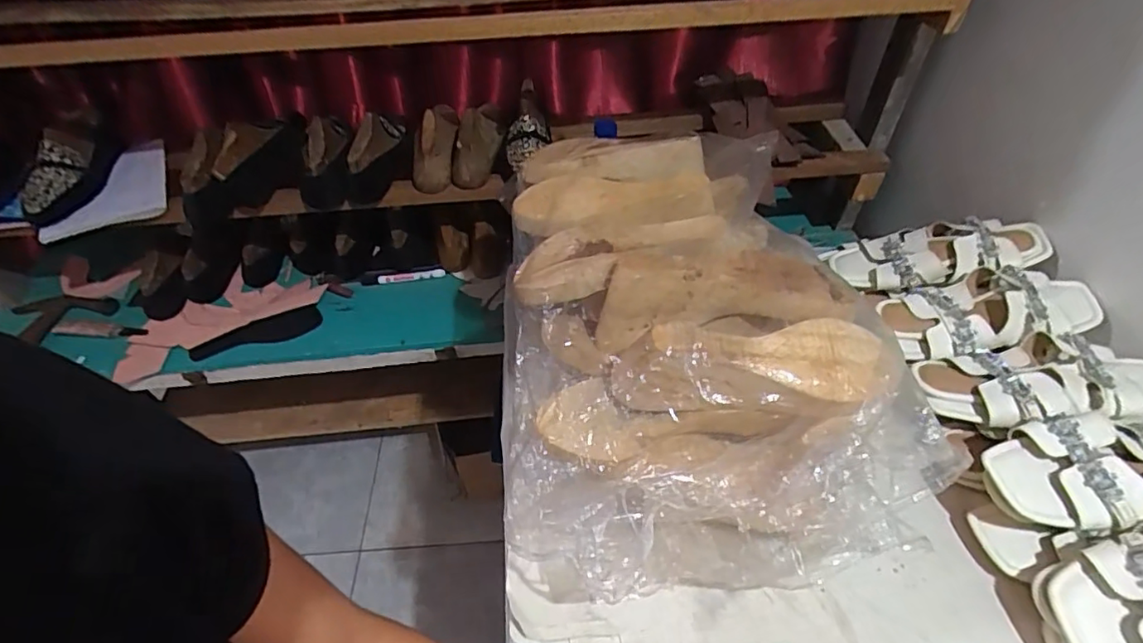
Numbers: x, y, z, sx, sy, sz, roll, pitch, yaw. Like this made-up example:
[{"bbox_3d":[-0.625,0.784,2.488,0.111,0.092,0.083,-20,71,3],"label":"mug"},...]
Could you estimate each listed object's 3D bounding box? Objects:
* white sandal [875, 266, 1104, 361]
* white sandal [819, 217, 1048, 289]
[{"bbox_3d":[0.491,-0.009,0.670,0.243,0.055,0.110,-5,46,-3],"label":"white sandal"},{"bbox_3d":[0.476,-0.091,0.746,0.259,0.039,0.110,-8,45,11],"label":"white sandal"}]

